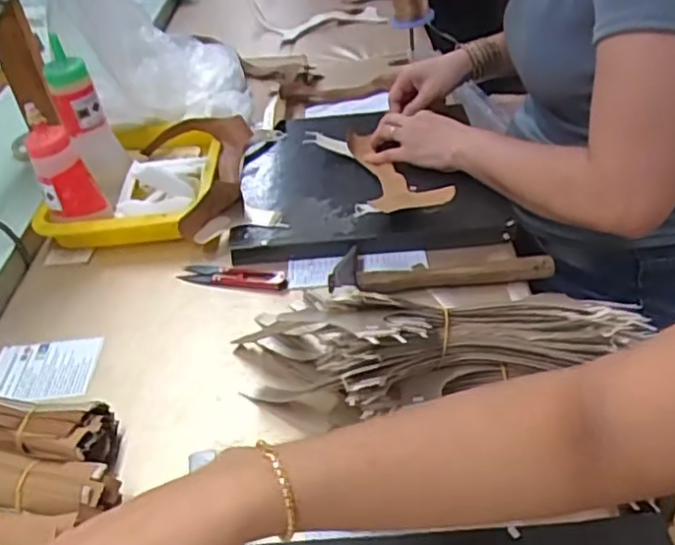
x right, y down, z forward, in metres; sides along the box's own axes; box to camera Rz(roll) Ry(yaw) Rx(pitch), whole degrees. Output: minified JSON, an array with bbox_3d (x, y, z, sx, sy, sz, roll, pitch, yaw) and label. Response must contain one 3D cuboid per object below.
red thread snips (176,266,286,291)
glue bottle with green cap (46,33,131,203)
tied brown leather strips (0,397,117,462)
[{"bbox_3d":[-0.111,0.005,0.694,0.114,0.010,0.026,2,38,12],"label":"red thread snips"},{"bbox_3d":[-0.286,-0.171,0.753,0.055,0.154,0.039,-1,37,8],"label":"glue bottle with green cap"},{"bbox_3d":[-0.240,0.127,0.514,0.137,0.044,0.057,1,38,10],"label":"tied brown leather strips"}]

